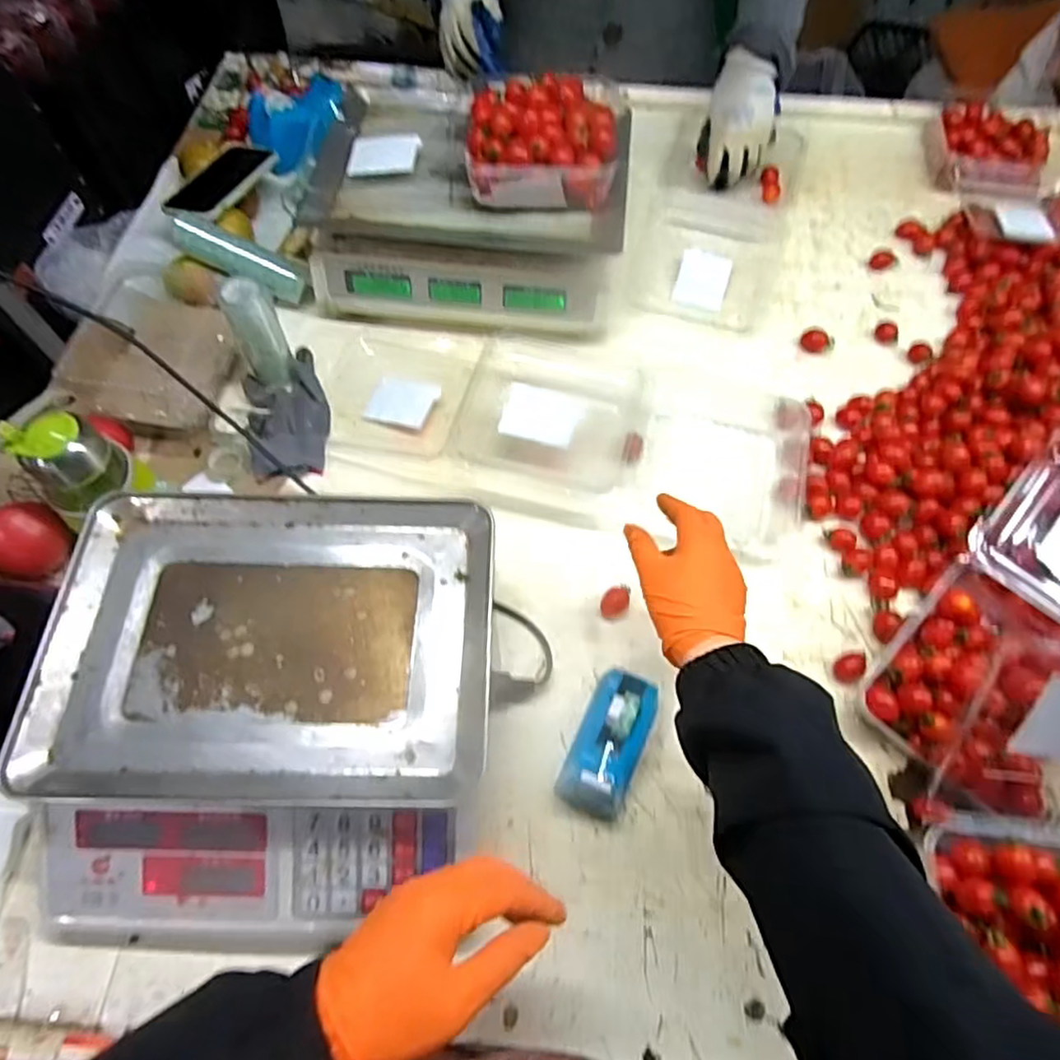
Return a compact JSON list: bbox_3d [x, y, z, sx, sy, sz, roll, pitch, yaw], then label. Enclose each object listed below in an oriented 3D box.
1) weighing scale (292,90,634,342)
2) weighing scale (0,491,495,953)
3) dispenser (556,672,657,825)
[{"bbox_3d":[-0.067,-0.403,0.817,0.361,0.144,0.325,7,62,2],"label":"weighing scale"},{"bbox_3d":[-0.196,0.138,0.518,0.322,0.105,0.320,1,63,0],"label":"weighing scale"},{"bbox_3d":[0.063,0.175,0.543,0.061,0.060,0.118,23,78,10],"label":"dispenser"}]

